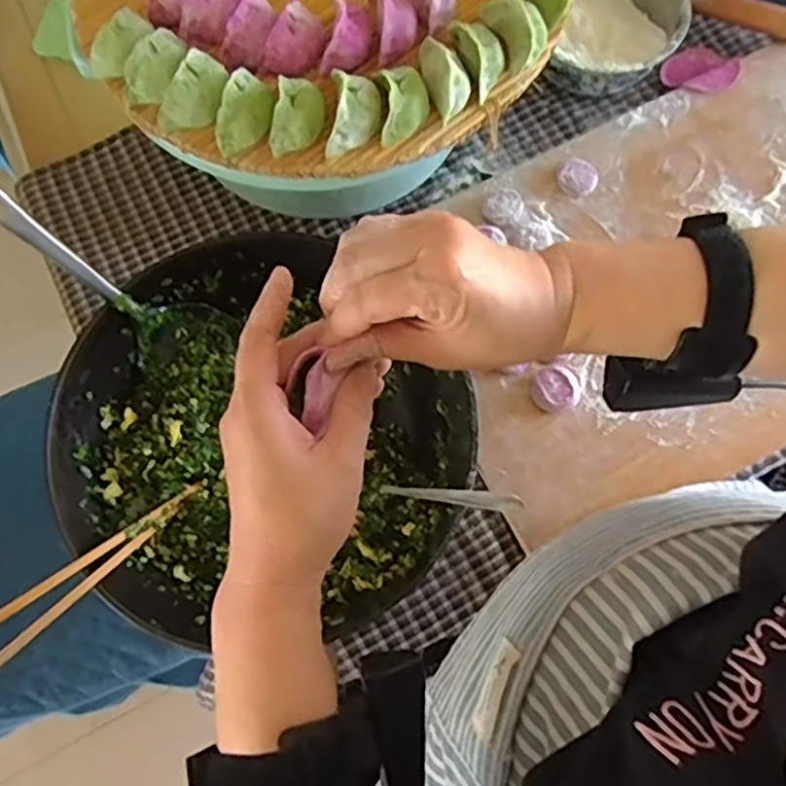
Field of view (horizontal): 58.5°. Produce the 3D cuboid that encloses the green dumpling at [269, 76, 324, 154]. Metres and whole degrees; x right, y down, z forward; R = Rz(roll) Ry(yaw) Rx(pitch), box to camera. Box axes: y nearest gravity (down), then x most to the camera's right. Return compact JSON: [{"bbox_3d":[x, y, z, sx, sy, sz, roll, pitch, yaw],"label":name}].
[{"bbox_3d":[-0.069,-0.200,0.509,0.034,0.027,0.050,12,74,4],"label":"green dumpling"}]

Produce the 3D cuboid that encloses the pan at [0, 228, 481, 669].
[{"bbox_3d":[-0.101,0.036,0.581,0.325,0.081,0.319,-1,73,0],"label":"pan"}]

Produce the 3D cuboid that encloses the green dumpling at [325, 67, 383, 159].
[{"bbox_3d":[-0.027,-0.199,0.505,0.036,0.026,0.051,8,74,3],"label":"green dumpling"}]

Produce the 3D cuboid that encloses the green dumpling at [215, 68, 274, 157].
[{"bbox_3d":[-0.107,-0.203,0.511,0.032,0.028,0.053,19,75,6],"label":"green dumpling"}]

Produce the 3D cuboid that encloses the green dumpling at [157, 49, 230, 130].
[{"bbox_3d":[-0.147,-0.219,0.517,0.035,0.027,0.057,38,77,11],"label":"green dumpling"}]

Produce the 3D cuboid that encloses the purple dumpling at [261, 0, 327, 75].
[{"bbox_3d":[-0.073,-0.263,0.525,0.033,0.025,0.048,33,77,10],"label":"purple dumpling"}]

